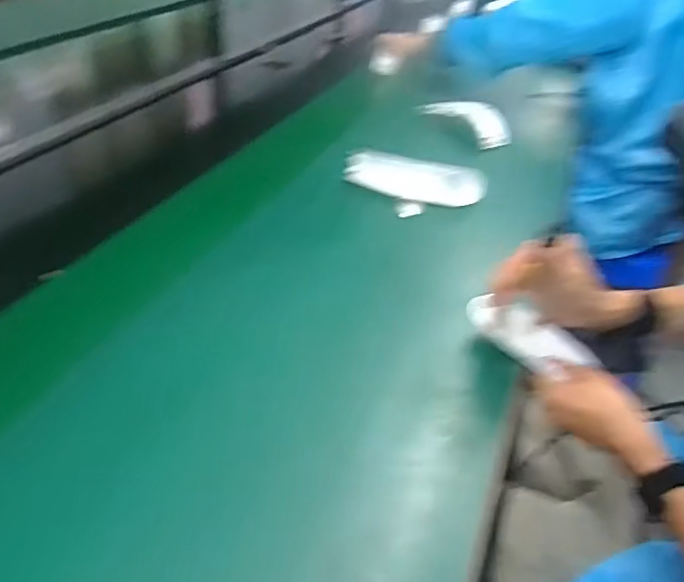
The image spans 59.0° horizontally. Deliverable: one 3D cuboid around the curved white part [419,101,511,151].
[{"bbox_3d":[0.228,-0.315,1.104,0.180,0.054,0.076,33,44,32],"label":"curved white part"}]

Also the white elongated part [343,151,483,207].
[{"bbox_3d":[0.110,-0.174,0.916,0.209,0.028,0.075,10,37,6],"label":"white elongated part"}]

